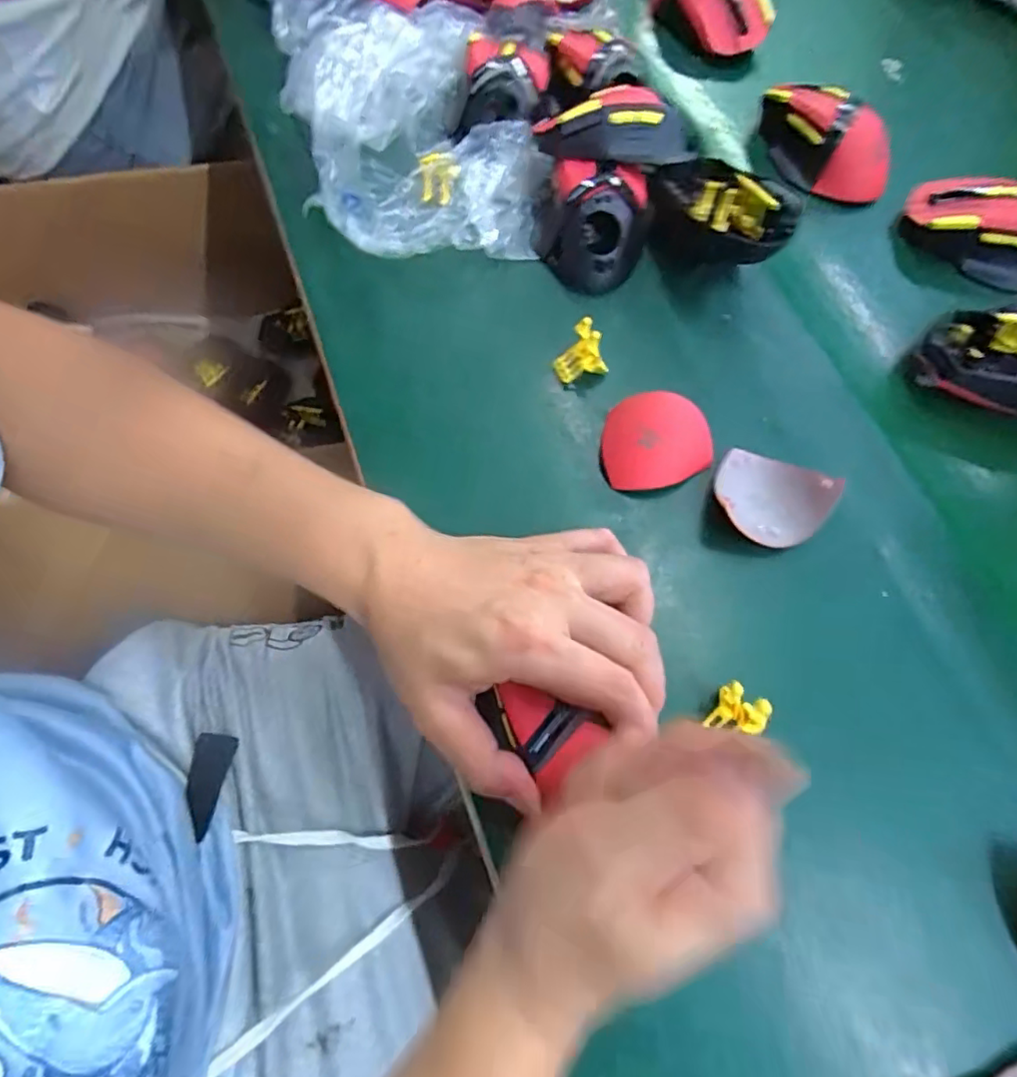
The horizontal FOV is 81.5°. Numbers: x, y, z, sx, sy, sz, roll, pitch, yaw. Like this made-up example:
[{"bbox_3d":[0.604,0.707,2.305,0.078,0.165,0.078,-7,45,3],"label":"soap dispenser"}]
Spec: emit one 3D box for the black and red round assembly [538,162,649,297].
[{"bbox_3d":[0.054,-0.204,0.388,0.068,0.041,0.070,0,69,1],"label":"black and red round assembly"}]

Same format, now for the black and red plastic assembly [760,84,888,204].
[{"bbox_3d":[0.236,-0.295,0.449,0.106,0.057,0.054,32,73,12],"label":"black and red plastic assembly"}]

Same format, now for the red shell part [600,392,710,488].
[{"bbox_3d":[0.085,-0.055,0.338,0.060,0.032,0.051,2,69,2],"label":"red shell part"}]

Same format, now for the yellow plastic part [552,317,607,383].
[{"bbox_3d":[0.043,-0.113,0.359,0.028,0.031,0.023,-20,70,-7],"label":"yellow plastic part"}]

